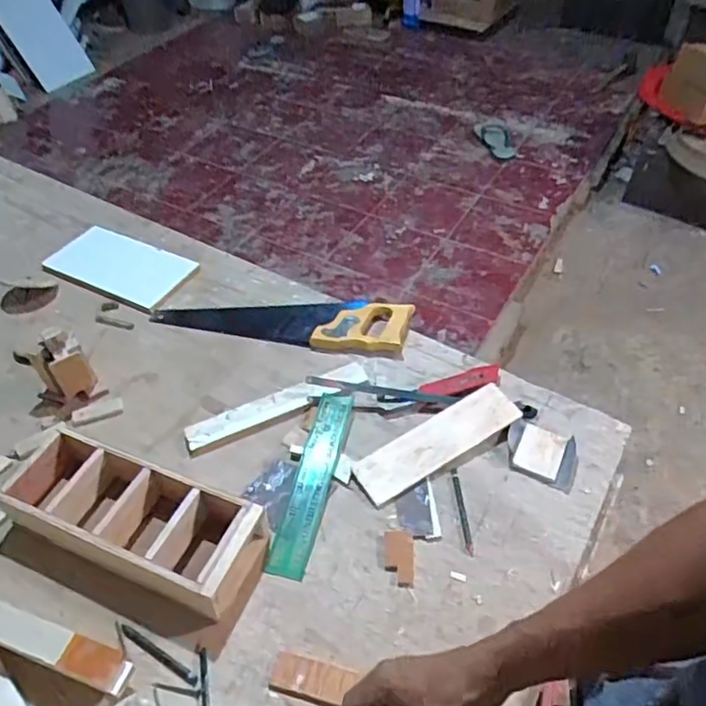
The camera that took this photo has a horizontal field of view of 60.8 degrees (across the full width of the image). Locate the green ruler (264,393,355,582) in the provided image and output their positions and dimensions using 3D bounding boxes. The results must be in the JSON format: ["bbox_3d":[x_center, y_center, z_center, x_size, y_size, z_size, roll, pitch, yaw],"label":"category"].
[{"bbox_3d":[-0.050,0.155,0.755,0.047,0.008,0.256,6,49,13],"label":"green ruler"}]

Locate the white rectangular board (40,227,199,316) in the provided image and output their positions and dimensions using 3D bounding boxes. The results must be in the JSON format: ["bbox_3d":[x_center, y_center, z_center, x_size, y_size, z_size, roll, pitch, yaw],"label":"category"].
[{"bbox_3d":[-0.404,-0.154,1.045,0.224,0.017,0.141,20,49,20],"label":"white rectangular board"}]

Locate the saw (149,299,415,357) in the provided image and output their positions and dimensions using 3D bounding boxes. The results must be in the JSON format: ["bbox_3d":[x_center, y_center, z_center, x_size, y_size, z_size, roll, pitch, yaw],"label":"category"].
[{"bbox_3d":[-0.117,-0.061,0.956,0.405,0.032,0.107,8,46,10],"label":"saw"}]

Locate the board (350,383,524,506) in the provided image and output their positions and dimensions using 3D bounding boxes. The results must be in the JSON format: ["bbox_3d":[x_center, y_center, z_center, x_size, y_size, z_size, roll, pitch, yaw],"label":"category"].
[{"bbox_3d":[0.111,0.113,0.777,0.232,0.012,0.060,-28,72,-16],"label":"board"}]

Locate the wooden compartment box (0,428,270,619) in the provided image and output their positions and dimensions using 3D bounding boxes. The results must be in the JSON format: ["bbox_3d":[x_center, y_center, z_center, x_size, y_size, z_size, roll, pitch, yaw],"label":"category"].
[{"bbox_3d":[-0.251,0.183,0.688,0.300,0.064,0.111,15,47,16],"label":"wooden compartment box"}]

